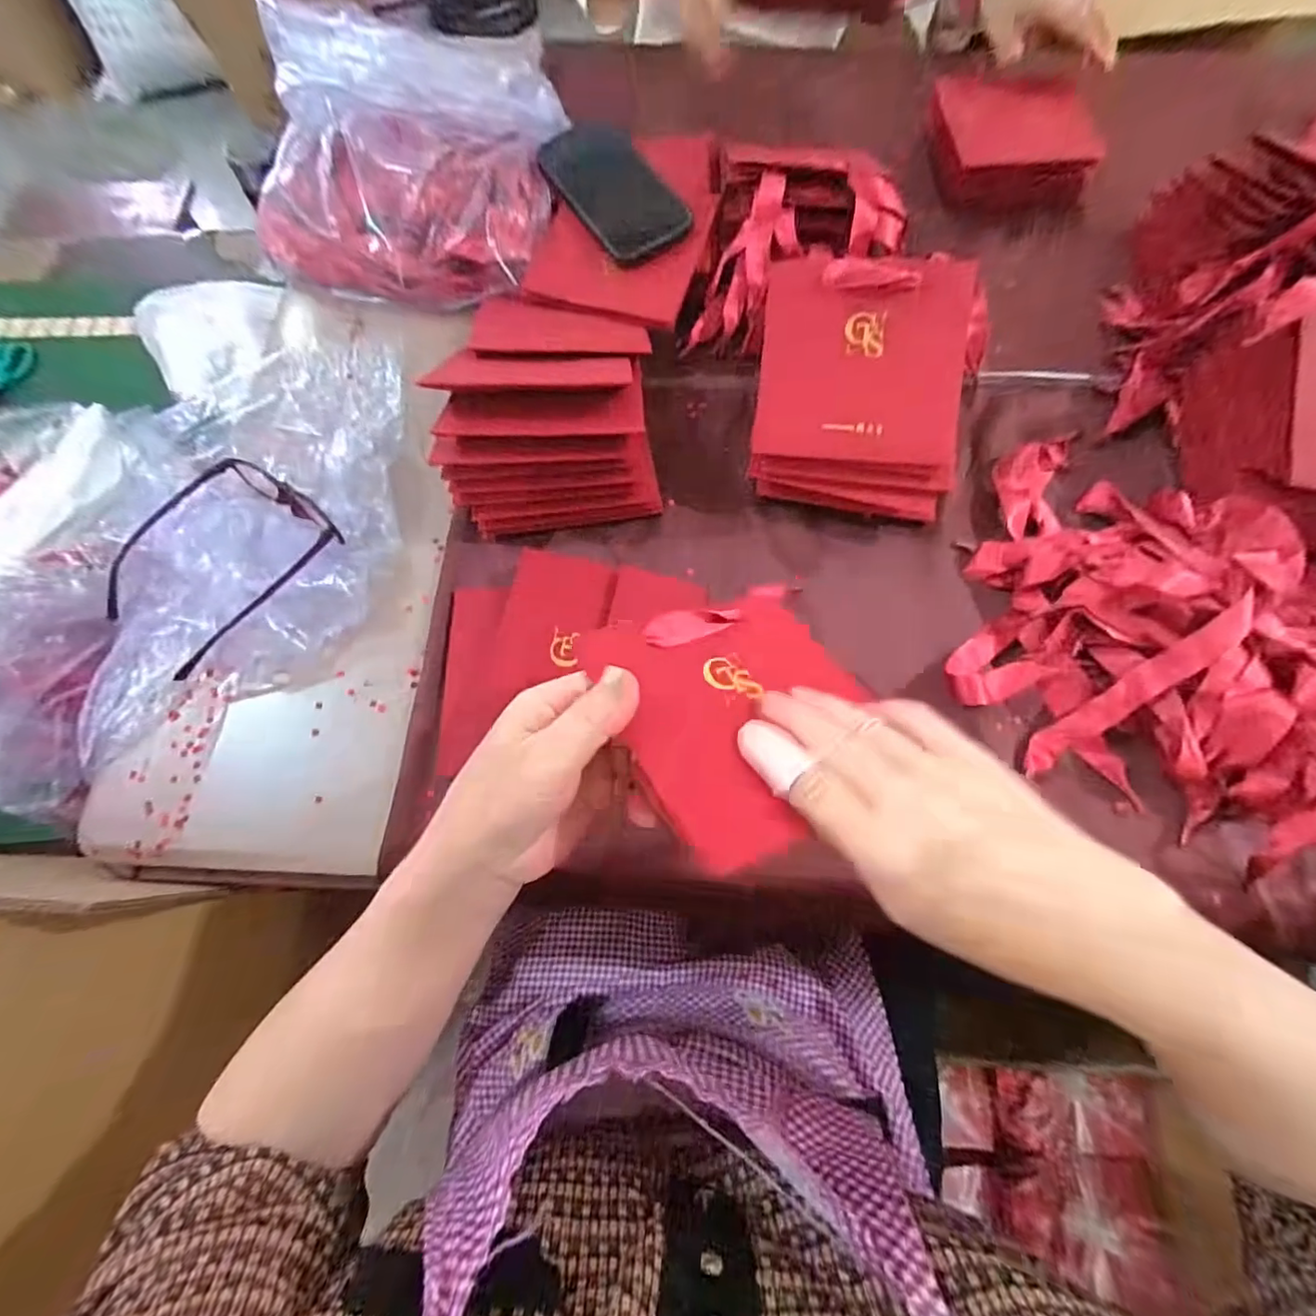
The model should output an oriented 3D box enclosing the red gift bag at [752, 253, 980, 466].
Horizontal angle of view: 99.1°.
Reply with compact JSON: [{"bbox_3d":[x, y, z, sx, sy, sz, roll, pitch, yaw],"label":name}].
[{"bbox_3d":[0.148,-0.214,0.404,0.144,0.009,0.132,5,104,5],"label":"red gift bag"}]

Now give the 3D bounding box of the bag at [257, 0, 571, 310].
[{"bbox_3d":[-0.230,-0.443,0.503,0.263,0.112,0.202,8,69,3],"label":"bag"}]

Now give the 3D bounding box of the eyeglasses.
[{"bbox_3d":[-0.322,-0.076,0.402,0.146,0.031,0.146,36,73,13],"label":"eyeglasses"}]

